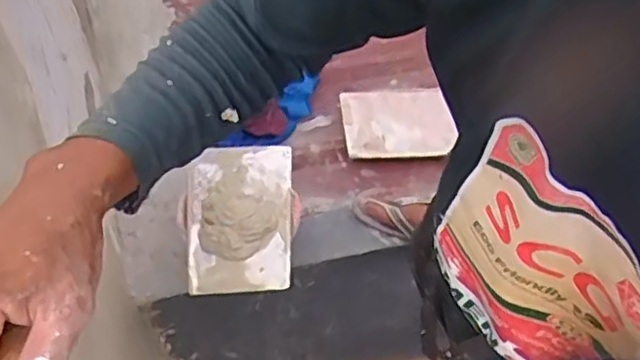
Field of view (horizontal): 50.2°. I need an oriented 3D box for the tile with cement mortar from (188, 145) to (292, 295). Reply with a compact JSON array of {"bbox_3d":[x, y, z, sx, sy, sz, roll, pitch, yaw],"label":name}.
[{"bbox_3d":[-0.154,0.062,1.344,0.200,0.095,0.331,-5,58,-2],"label":"tile with cement mortar"}]

